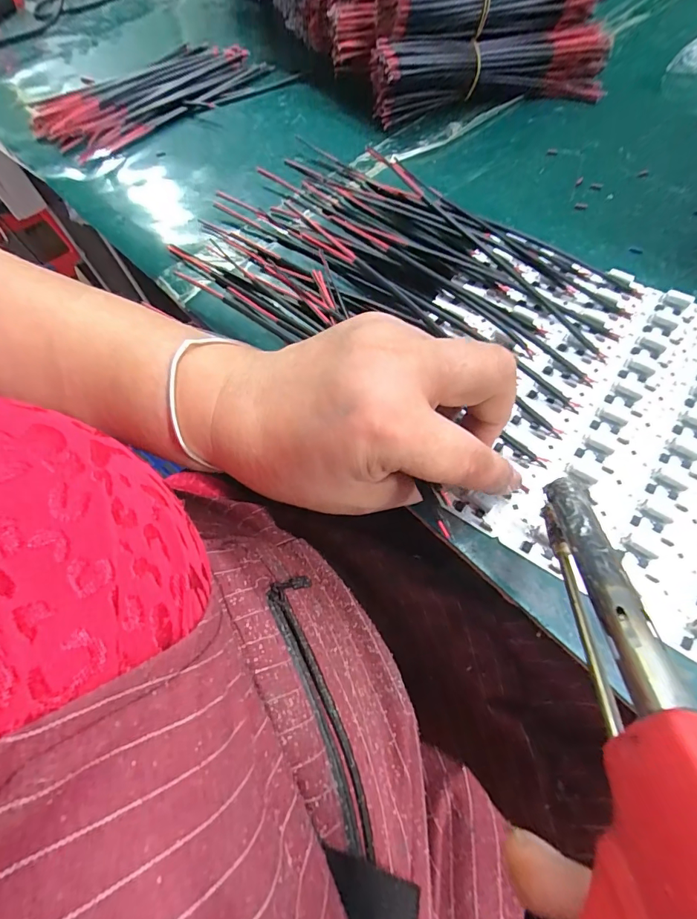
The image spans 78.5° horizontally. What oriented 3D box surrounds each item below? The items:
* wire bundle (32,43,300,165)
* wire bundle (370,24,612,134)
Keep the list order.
[{"bbox_3d":[-0.179,-0.344,0.401,0.216,0.020,0.104,-35,66,-11],"label":"wire bundle"},{"bbox_3d":[0.119,-0.322,0.354,0.197,0.049,0.042,-11,62,-2],"label":"wire bundle"}]

